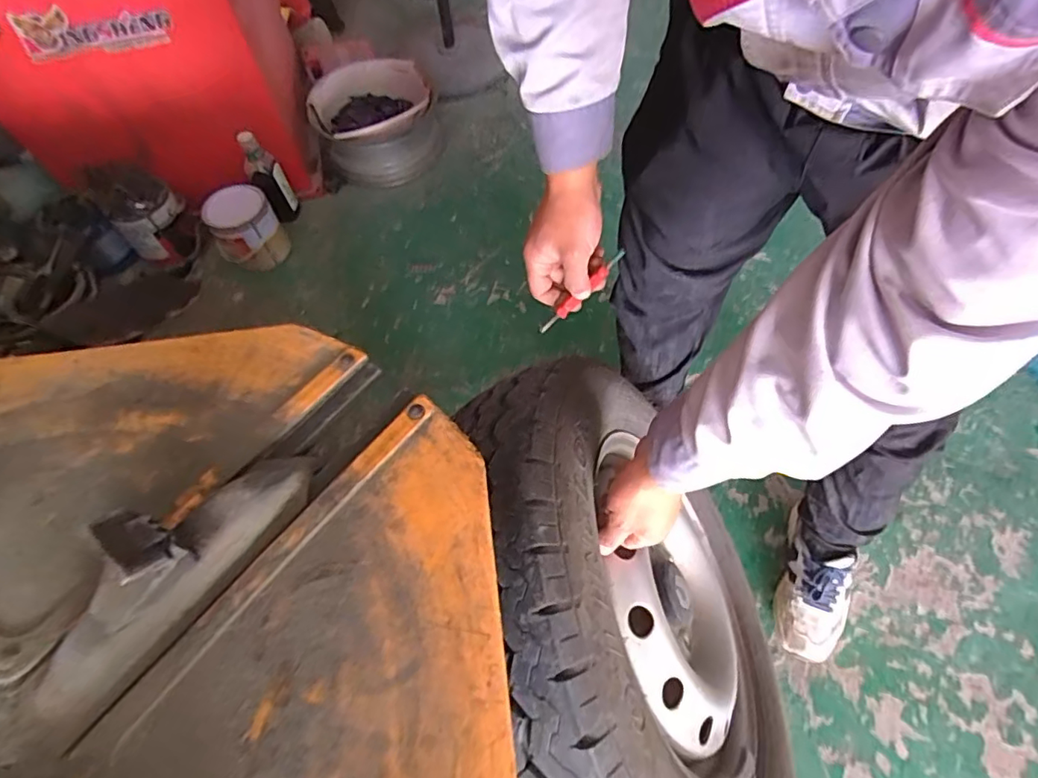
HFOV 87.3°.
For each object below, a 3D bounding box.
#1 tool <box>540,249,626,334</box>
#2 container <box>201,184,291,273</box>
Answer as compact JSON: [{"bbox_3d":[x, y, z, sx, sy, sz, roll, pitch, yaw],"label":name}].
[{"bbox_3d":[0.067,-0.101,0.569,0.118,0.010,0.012,-44,66,1],"label":"tool"},{"bbox_3d":[-0.675,-0.401,1.357,0.148,0.162,0.137,-1,60,2],"label":"container"}]

